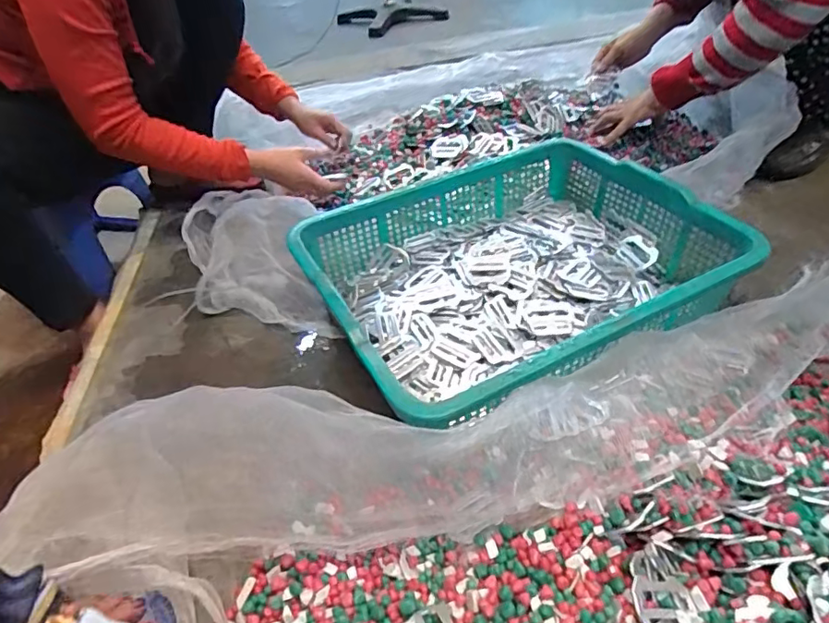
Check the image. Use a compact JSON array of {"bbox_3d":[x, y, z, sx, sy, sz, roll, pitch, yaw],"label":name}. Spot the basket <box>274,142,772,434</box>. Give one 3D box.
[{"bbox_3d":[0.125,-0.054,0.711,0.488,0.124,0.388,-25,44,-19],"label":"basket"}]

